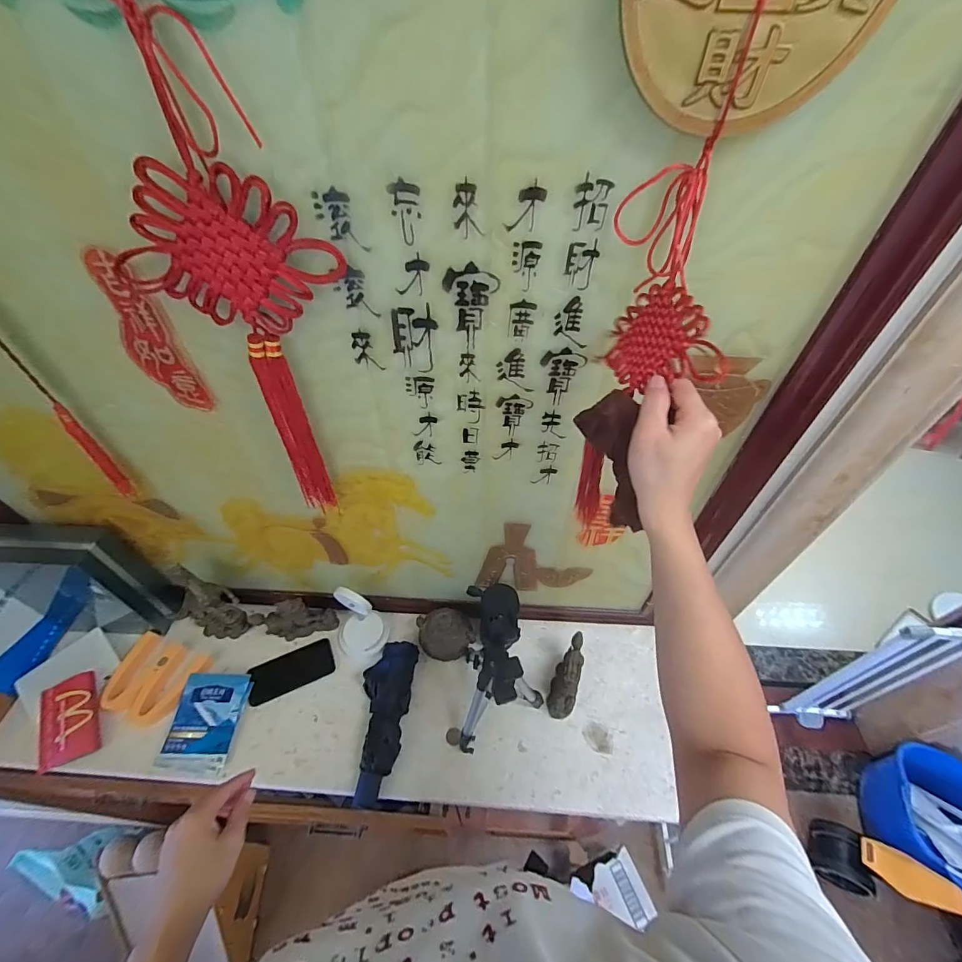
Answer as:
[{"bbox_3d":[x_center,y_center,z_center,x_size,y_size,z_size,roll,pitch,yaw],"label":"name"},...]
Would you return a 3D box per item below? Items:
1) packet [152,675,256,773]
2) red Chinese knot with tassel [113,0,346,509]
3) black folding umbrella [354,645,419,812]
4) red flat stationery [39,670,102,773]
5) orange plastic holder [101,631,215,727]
[{"bbox_3d":[-0.491,0.425,0.767,0.110,0.035,0.151,2,48,1],"label":"packet"},{"bbox_3d":[-0.247,-0.158,0.472,0.197,0.512,0.032,6,48,4],"label":"red Chinese knot with tassel"},{"bbox_3d":[-0.180,0.418,0.770,0.085,0.047,0.255,5,48,3],"label":"black folding umbrella"},{"bbox_3d":[-0.727,0.420,0.758,0.087,0.015,0.134,-15,77,-21],"label":"red flat stationery"},{"bbox_3d":[-0.627,0.380,0.825,0.148,0.040,0.136,16,50,13],"label":"orange plastic holder"}]

